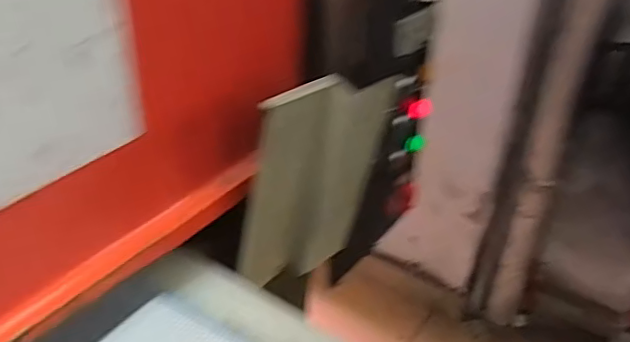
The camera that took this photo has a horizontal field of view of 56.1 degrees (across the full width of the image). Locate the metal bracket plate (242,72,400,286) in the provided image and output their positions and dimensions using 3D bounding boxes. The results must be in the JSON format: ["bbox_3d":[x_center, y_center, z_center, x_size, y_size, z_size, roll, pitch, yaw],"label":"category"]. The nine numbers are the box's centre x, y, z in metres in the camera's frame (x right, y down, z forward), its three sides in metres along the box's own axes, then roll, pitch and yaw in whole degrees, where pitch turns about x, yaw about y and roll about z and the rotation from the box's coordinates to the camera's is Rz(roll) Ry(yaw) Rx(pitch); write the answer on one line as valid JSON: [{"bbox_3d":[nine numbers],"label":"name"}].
[{"bbox_3d":[0.006,0.013,0.704,0.219,0.277,0.036,-28,43,-35],"label":"metal bracket plate"}]

